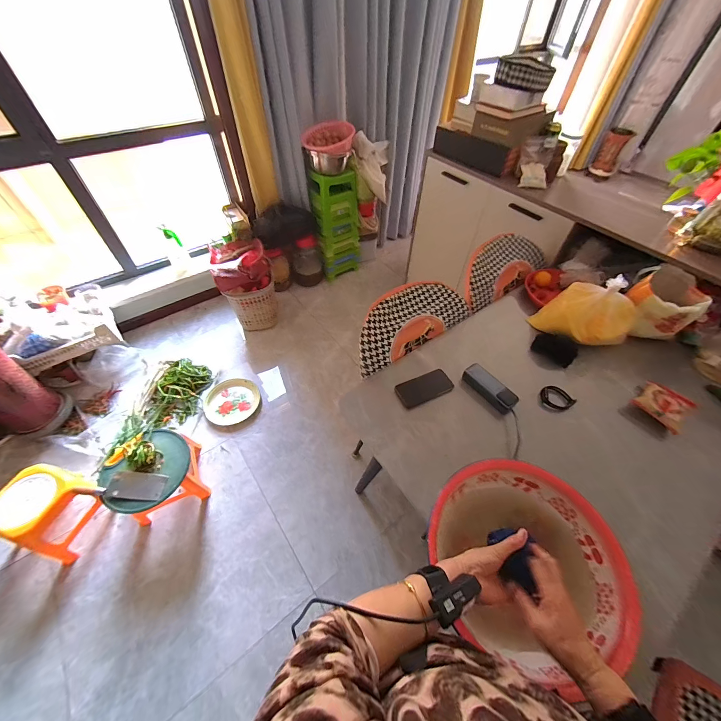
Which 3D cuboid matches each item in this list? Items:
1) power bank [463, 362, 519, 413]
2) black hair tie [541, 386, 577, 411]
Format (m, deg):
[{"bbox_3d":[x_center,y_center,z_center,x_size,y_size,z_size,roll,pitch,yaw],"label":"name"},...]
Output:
[{"bbox_3d":[0.373,0.080,0.895,0.061,0.045,0.159,-32,59,-24],"label":"power bank"},{"bbox_3d":[0.564,0.108,0.889,0.080,0.009,0.080,1,52,-2],"label":"black hair tie"}]

